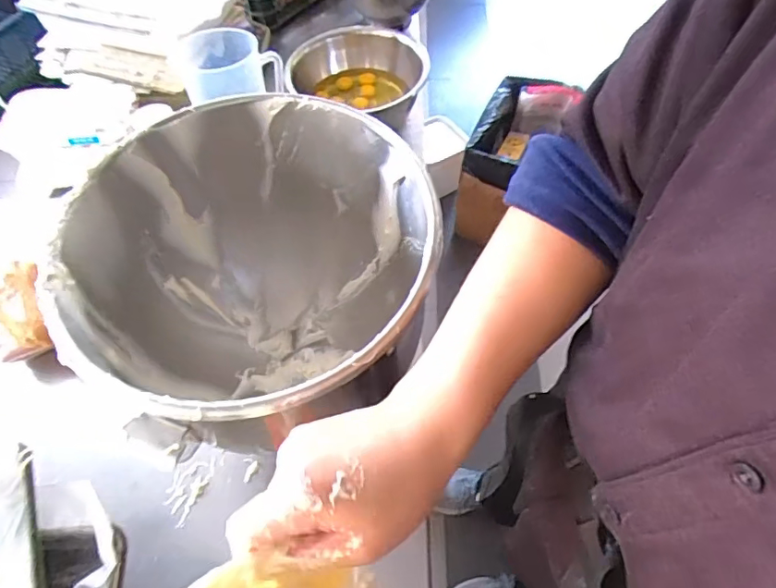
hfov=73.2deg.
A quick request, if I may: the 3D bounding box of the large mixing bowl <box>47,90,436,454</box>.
[{"bbox_3d":[-0.135,0.013,0.603,0.331,0.305,0.348,-1,58,1],"label":"large mixing bowl"}]

